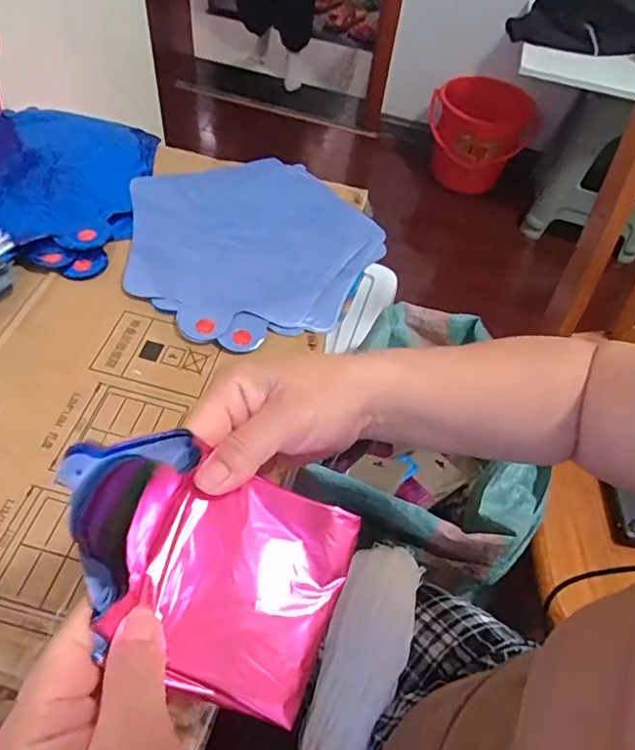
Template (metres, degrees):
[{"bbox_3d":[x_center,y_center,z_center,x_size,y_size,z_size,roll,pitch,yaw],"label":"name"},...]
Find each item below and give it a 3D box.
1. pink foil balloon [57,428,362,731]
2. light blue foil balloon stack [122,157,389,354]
[{"bbox_3d":[-0.052,0.080,0.238,0.128,0.021,0.090,29,62,-10],"label":"pink foil balloon"},{"bbox_3d":[-0.066,-0.129,0.525,0.227,0.024,0.235,36,59,20],"label":"light blue foil balloon stack"}]

